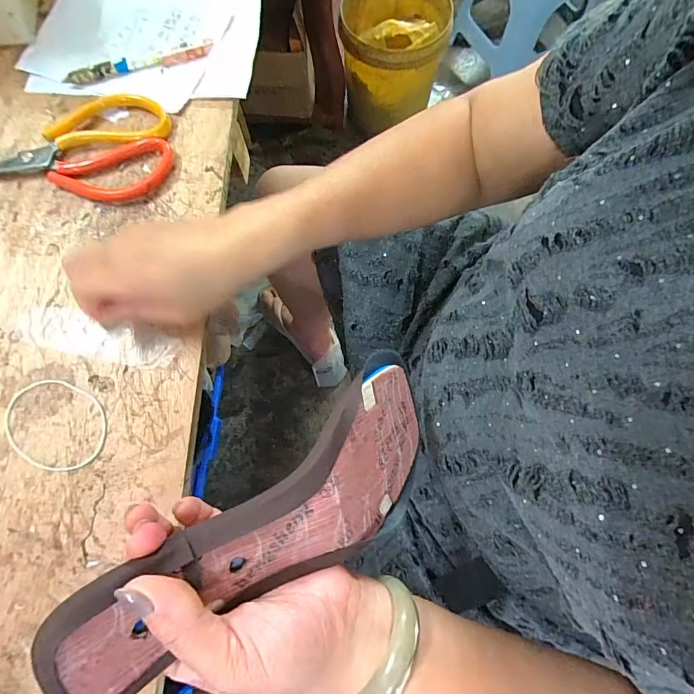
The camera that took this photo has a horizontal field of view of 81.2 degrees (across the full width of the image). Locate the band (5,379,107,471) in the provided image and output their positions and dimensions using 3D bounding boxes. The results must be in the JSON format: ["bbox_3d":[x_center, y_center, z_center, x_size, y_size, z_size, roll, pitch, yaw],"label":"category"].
[{"bbox_3d":[-0.218,0.058,0.300,0.081,0.004,0.062,21,76,6],"label":"band"}]

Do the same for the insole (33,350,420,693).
[{"bbox_3d":[-0.032,0.092,0.225,0.234,0.038,0.088,-28,105,-28],"label":"insole"}]

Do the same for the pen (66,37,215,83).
[{"bbox_3d":[-0.194,-0.266,0.380,0.136,0.013,0.013,-14,75,-3],"label":"pen"}]

